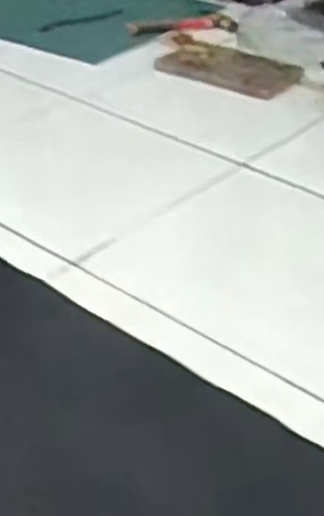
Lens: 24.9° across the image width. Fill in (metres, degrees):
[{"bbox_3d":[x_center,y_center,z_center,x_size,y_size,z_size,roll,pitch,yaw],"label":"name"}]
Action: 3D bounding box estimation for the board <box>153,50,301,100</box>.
[{"bbox_3d":[0.150,-0.413,1.593,0.279,0.032,0.159,16,36,18],"label":"board"}]

